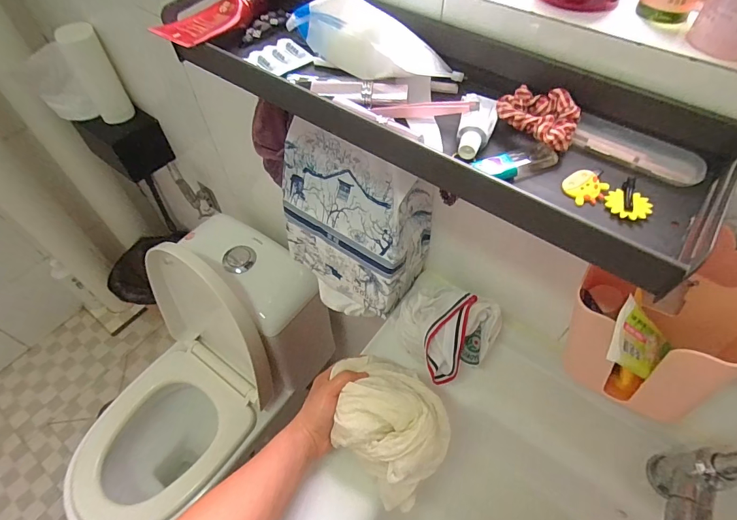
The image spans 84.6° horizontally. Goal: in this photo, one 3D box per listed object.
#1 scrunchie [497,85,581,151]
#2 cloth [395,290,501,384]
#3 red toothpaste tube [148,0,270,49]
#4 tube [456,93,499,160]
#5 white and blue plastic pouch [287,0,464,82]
[{"bbox_3d":[0.136,-0.118,0.326,0.063,0.019,0.045,24,58,16],"label":"scrunchie"},{"bbox_3d":[0.111,0.089,0.564,0.123,0.074,0.123,-26,58,-17],"label":"cloth"},{"bbox_3d":[-0.159,-0.259,0.430,0.044,0.018,0.139,23,58,16],"label":"red toothpaste tube"},{"bbox_3d":[0.092,-0.116,0.343,0.029,0.014,0.076,10,55,7],"label":"tube"},{"bbox_3d":[0.004,-0.187,0.352,0.155,0.051,0.047,14,56,10],"label":"white and blue plastic pouch"}]

